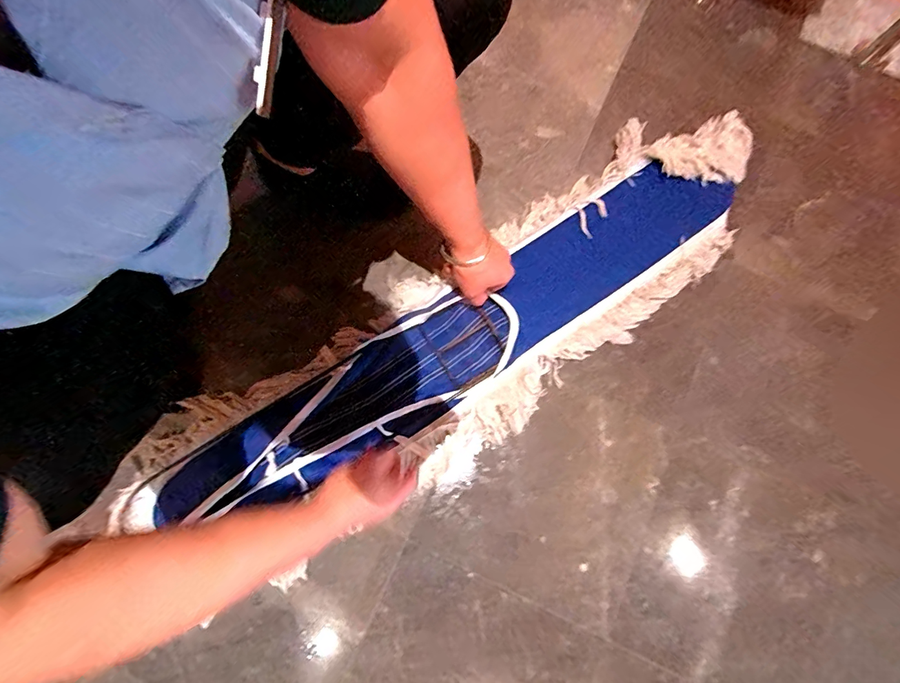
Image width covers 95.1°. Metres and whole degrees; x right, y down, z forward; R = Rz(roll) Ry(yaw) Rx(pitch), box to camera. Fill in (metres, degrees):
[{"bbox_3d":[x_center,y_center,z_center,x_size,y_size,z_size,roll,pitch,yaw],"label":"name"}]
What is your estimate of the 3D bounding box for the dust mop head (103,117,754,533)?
[{"bbox_3d":[0.045,-0.013,0.601,1.033,0.063,0.289,-30,79,-6],"label":"dust mop head"}]

